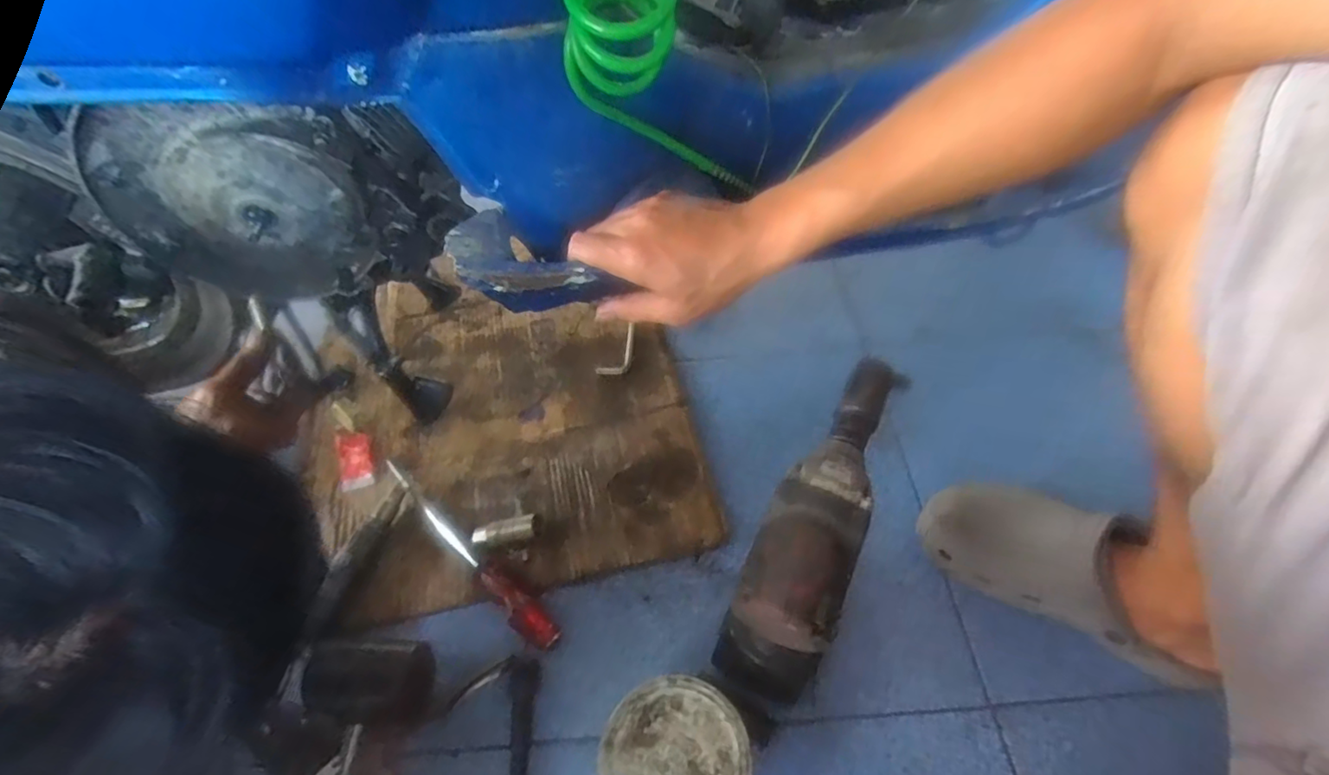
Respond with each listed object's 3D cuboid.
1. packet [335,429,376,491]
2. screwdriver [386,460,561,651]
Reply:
[{"bbox_3d":[-0.344,0.080,0.663,0.036,0.016,0.073,-19,56,-12],"label":"packet"},{"bbox_3d":[-0.197,0.154,0.588,0.275,0.027,0.027,37,63,25],"label":"screwdriver"}]

